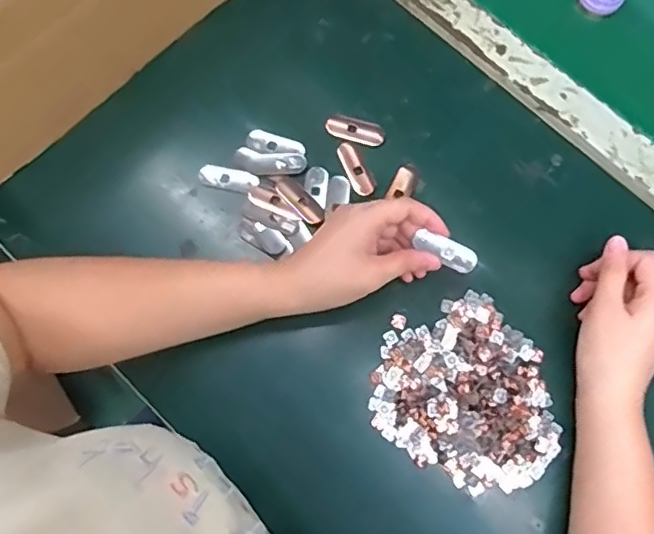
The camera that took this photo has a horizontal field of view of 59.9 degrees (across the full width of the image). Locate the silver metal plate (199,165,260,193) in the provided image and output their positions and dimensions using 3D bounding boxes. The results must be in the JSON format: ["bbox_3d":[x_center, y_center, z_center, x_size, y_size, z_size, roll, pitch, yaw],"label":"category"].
[{"bbox_3d":[-0.084,-0.075,0.484,0.050,0.004,0.019,11,75,4],"label":"silver metal plate"}]

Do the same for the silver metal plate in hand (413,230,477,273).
[{"bbox_3d":[0.091,-0.012,0.431,0.047,0.004,0.019,25,77,2],"label":"silver metal plate in hand"}]

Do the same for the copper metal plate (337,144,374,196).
[{"bbox_3d":[0.024,-0.084,0.490,0.017,0.005,0.050,-25,76,-5],"label":"copper metal plate"}]

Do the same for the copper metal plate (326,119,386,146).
[{"bbox_3d":[0.025,-0.119,0.495,0.051,0.006,0.021,11,75,4],"label":"copper metal plate"}]

